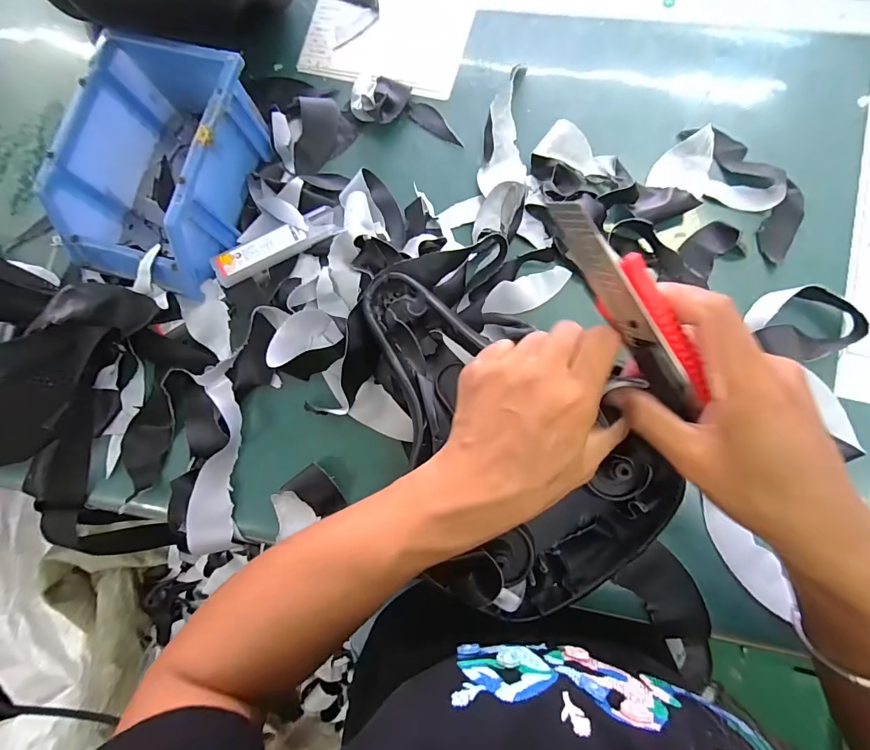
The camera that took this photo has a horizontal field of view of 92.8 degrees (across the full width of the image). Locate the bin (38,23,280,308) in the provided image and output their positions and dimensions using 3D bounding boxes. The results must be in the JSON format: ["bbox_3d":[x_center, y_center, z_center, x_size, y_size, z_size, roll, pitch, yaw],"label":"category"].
[{"bbox_3d":[-0.219,-0.167,0.336,0.121,0.070,0.184,15,84,6],"label":"bin"}]

